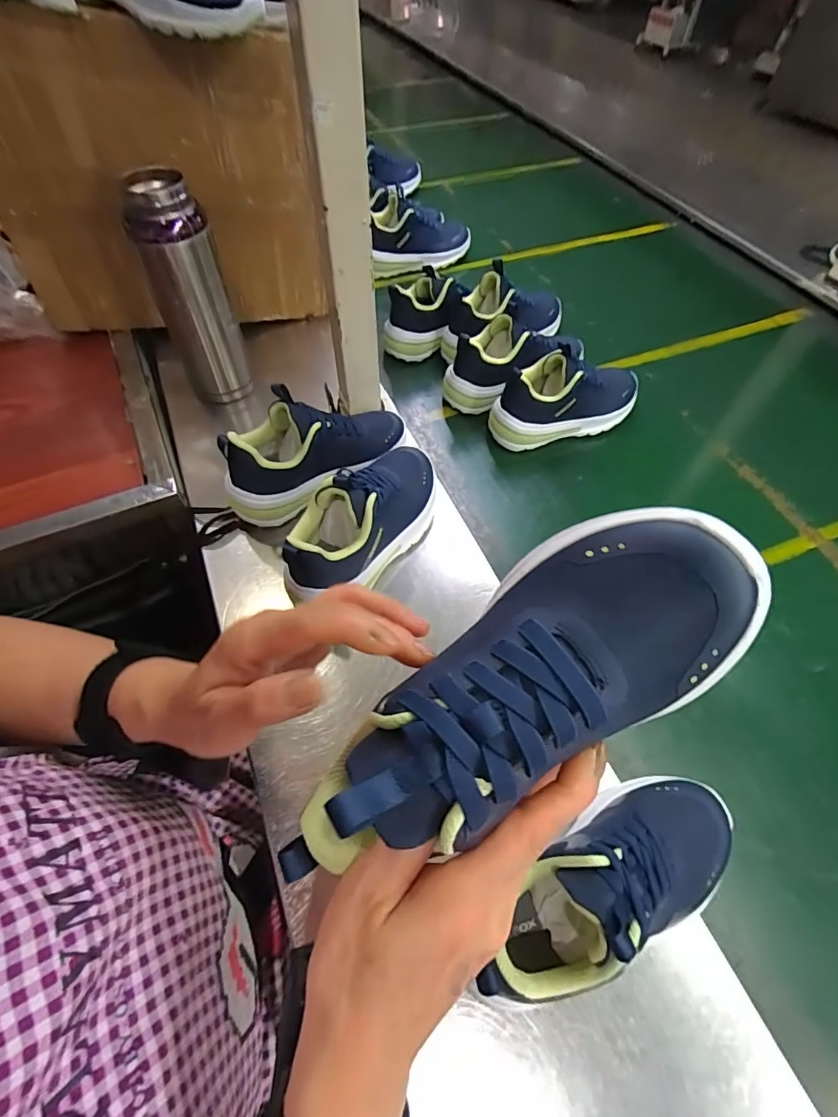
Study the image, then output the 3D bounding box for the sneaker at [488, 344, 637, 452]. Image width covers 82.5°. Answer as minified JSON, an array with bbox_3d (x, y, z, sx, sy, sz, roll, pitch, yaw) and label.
[{"bbox_3d":[0.192,-0.205,0.606,0.202,0.102,0.068,-18,60,-11],"label":"sneaker"}]

